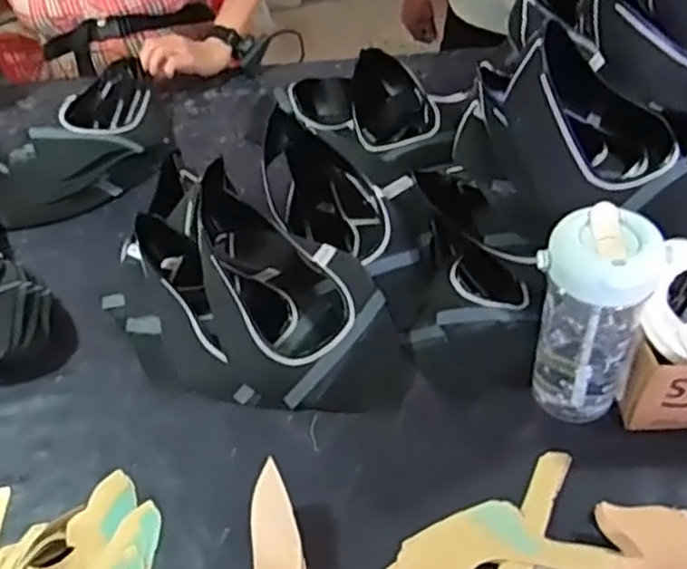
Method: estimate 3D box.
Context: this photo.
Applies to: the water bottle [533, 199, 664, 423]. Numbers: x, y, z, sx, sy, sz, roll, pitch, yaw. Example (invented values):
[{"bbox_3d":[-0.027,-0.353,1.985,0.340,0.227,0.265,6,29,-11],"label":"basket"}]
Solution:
[{"bbox_3d":[0.214,0.038,0.636,0.081,0.214,0.087,-23,50,-17],"label":"water bottle"}]

